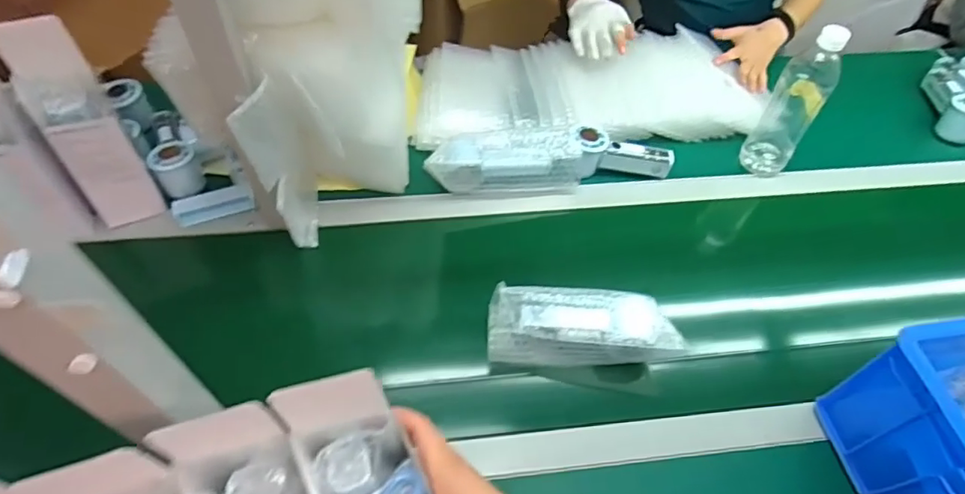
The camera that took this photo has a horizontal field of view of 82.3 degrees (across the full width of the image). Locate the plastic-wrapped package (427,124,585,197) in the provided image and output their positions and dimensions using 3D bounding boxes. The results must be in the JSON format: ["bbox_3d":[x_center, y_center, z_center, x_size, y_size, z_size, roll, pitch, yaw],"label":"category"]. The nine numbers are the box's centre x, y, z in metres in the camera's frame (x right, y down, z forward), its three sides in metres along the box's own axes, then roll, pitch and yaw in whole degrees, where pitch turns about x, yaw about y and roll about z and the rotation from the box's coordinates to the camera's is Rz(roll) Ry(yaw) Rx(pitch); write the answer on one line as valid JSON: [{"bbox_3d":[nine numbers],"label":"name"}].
[{"bbox_3d":[0.030,-0.120,0.786,0.213,0.073,0.067,0,54,-4],"label":"plastic-wrapped package"}]

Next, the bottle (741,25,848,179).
[{"bbox_3d":[0.437,-0.200,0.769,0.065,0.220,0.062,34,59,19],"label":"bottle"}]

